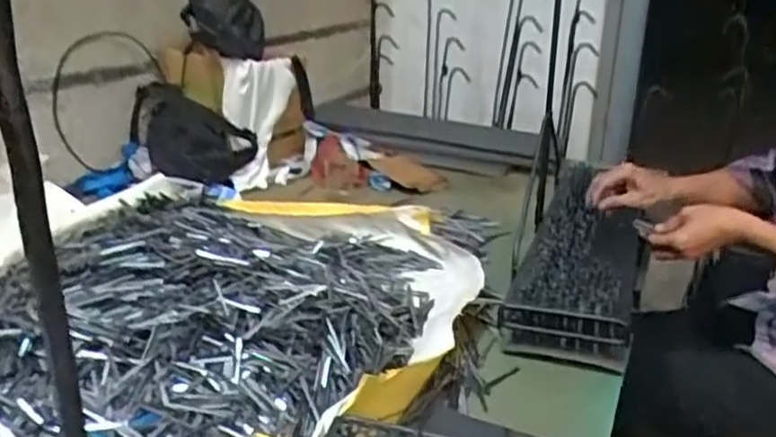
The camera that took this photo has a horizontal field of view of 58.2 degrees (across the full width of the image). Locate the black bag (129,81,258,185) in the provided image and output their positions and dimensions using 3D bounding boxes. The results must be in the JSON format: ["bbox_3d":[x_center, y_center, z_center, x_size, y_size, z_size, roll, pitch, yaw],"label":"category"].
[{"bbox_3d":[-0.410,-0.168,1.456,0.265,0.186,0.057,9,22,21],"label":"black bag"}]

